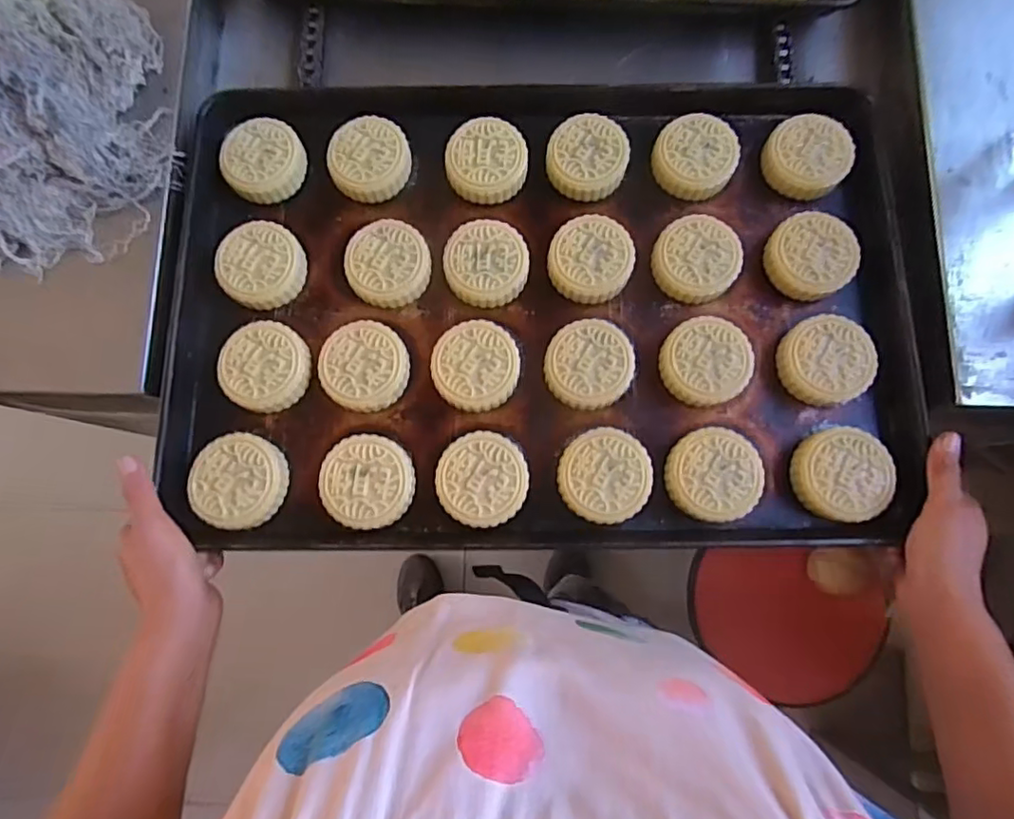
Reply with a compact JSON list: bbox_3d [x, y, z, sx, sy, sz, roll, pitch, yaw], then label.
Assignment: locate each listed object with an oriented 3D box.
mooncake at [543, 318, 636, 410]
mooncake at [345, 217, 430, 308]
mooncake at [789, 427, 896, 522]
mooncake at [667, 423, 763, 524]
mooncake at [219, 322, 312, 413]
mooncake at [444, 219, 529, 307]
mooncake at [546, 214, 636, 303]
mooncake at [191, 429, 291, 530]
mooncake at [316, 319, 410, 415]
[{"bbox_3d":[0.067,-0.037,0.484,0.070,0.020,0.070,-2,68,-2],"label":"mooncake"},{"bbox_3d":[-0.101,-0.125,0.506,0.069,0.027,0.068,0,68,-1],"label":"mooncake"},{"bbox_3d":[0.262,0.051,0.463,0.067,0.025,0.069,6,68,1],"label":"mooncake"},{"bbox_3d":[0.162,0.051,0.462,0.068,0.021,0.069,4,68,0],"label":"mooncake"},{"bbox_3d":[-0.198,-0.036,0.484,0.068,0.026,0.068,0,68,-1],"label":"mooncake"},{"bbox_3d":[-0.017,-0.125,0.505,0.069,0.025,0.068,0,68,-1],"label":"mooncake"},{"bbox_3d":[0.071,-0.128,0.505,0.069,0.025,0.069,3,68,0],"label":"mooncake"},{"bbox_3d":[-0.209,0.055,0.462,0.067,0.026,0.070,0,68,-1],"label":"mooncake"},{"bbox_3d":[-0.117,-0.035,0.486,0.067,0.026,0.067,0,68,-1],"label":"mooncake"}]

